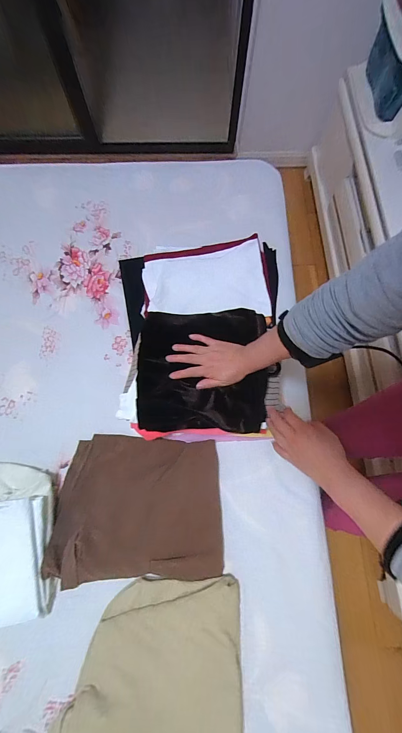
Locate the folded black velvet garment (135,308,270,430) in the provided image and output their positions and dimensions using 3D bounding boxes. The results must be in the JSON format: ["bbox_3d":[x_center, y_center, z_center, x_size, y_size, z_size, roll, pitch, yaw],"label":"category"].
[{"bbox_3d":[0.005,-0.001,0.579,0.254,0.047,0.251,-2,74,-1],"label":"folded black velvet garment"}]

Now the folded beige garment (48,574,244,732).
[{"bbox_3d":[-0.097,0.592,0.552,0.343,0.034,0.308,0,74,0],"label":"folded beige garment"}]

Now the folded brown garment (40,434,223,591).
[{"bbox_3d":[-0.137,0.304,0.632,0.363,0.043,0.288,0,74,0],"label":"folded brown garment"}]

